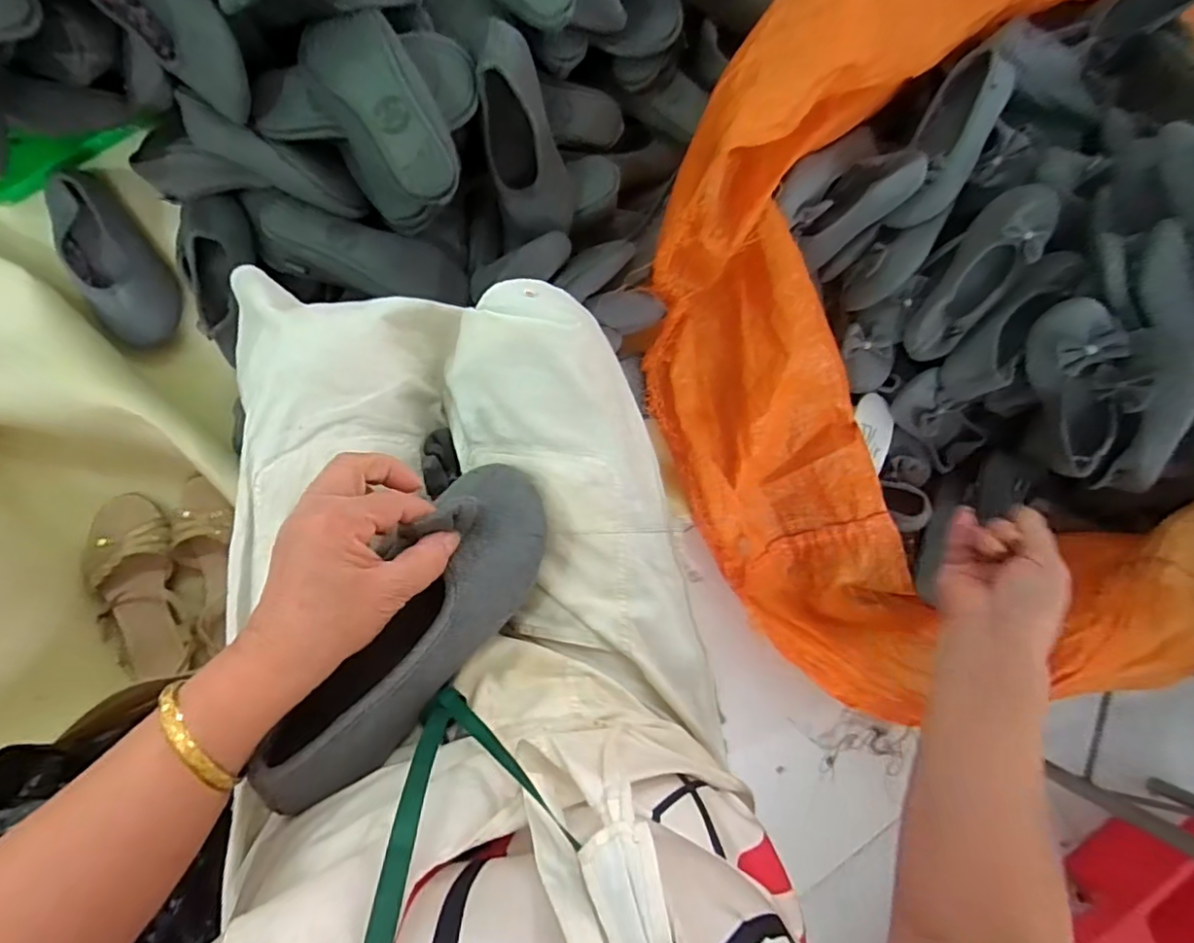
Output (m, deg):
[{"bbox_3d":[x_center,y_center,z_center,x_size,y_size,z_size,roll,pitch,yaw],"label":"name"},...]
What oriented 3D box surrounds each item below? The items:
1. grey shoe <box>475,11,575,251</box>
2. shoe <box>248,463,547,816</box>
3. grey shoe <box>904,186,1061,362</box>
[{"bbox_3d":[-0.083,-0.377,0.684,0.090,0.236,0.066,-20,51,-9],"label":"grey shoe"},{"bbox_3d":[-0.108,0.097,0.354,0.079,0.051,0.223,38,69,-7],"label":"shoe"},{"bbox_3d":[0.517,-0.261,0.780,0.081,0.049,0.245,28,113,-8],"label":"grey shoe"}]

